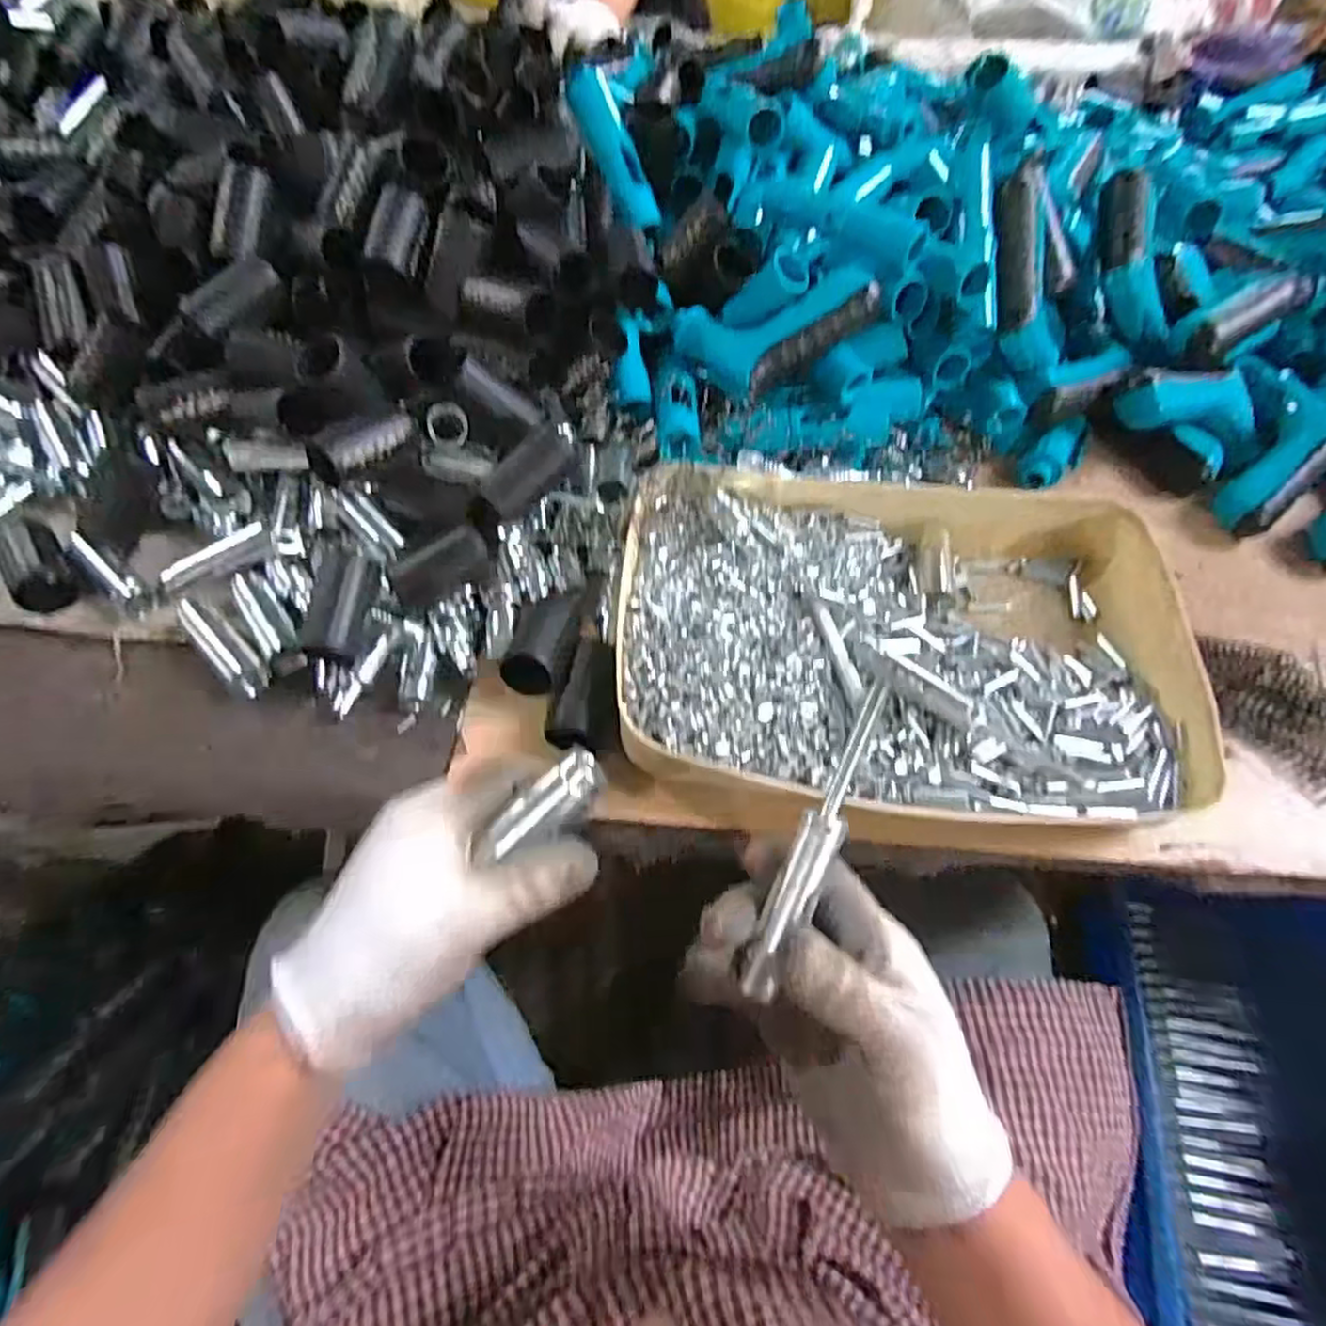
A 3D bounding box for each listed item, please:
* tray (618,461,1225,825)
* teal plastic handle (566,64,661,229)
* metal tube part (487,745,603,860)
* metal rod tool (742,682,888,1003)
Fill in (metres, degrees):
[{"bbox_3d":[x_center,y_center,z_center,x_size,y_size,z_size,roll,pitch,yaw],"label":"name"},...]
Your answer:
[{"bbox_3d":[0.144,-0.018,0.433,0.332,0.047,0.229,4,58,-2],"label":"tray"},{"bbox_3d":[-0.037,-0.383,0.526,0.027,0.024,0.125,-25,93,-18],"label":"teal plastic handle"},{"bbox_3d":[-0.048,0.061,0.290,0.057,0.018,0.019,-41,66,4],"label":"metal tube part"},{"bbox_3d":[0.062,0.069,0.279,0.016,0.009,0.128,23,87,10],"label":"metal rod tool"}]

